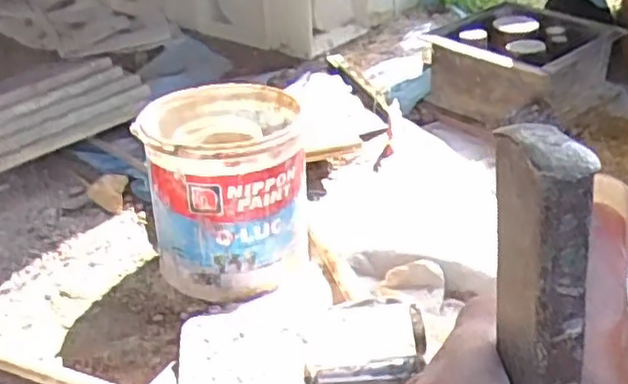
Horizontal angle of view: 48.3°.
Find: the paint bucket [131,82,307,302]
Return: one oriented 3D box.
[{"bbox_3d":[-0.099,-0.001,0.803,0.161,0.196,0.174,-3,31,2],"label":"paint bucket"}]

